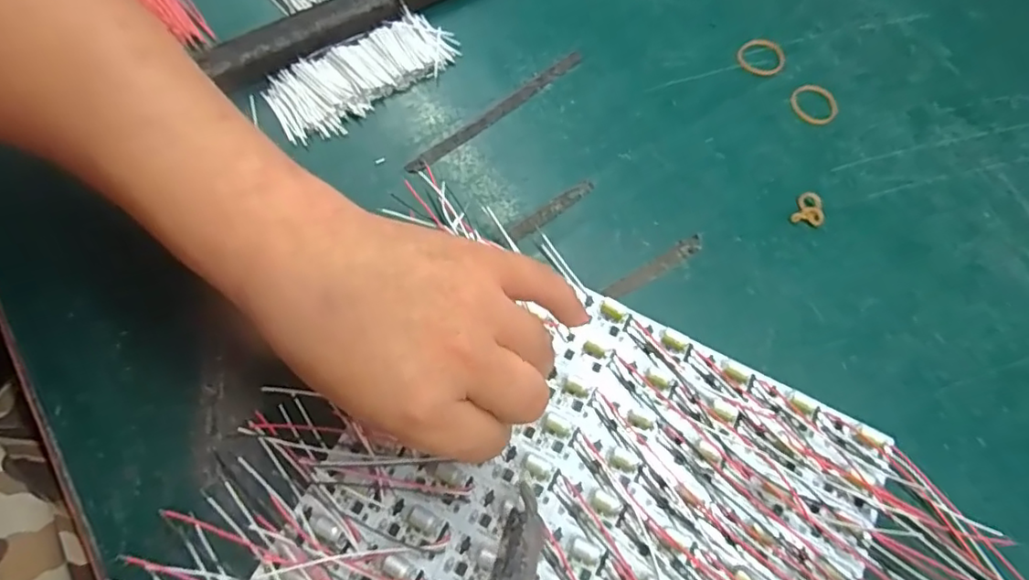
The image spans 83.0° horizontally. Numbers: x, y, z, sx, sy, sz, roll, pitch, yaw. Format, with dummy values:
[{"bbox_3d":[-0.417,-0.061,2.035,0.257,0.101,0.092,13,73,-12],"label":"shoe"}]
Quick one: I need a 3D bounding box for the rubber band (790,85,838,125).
[{"bbox_3d":[0.192,-0.119,0.373,0.028,0.004,0.030,-2,67,-4],"label":"rubber band"}]

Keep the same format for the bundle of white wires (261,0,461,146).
[{"bbox_3d":[-0.093,-0.136,0.361,0.119,0.008,0.054,-35,73,-16],"label":"bundle of white wires"}]

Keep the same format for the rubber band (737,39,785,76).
[{"bbox_3d":[0.165,-0.156,0.386,0.029,0.004,0.034,35,69,11],"label":"rubber band"}]

